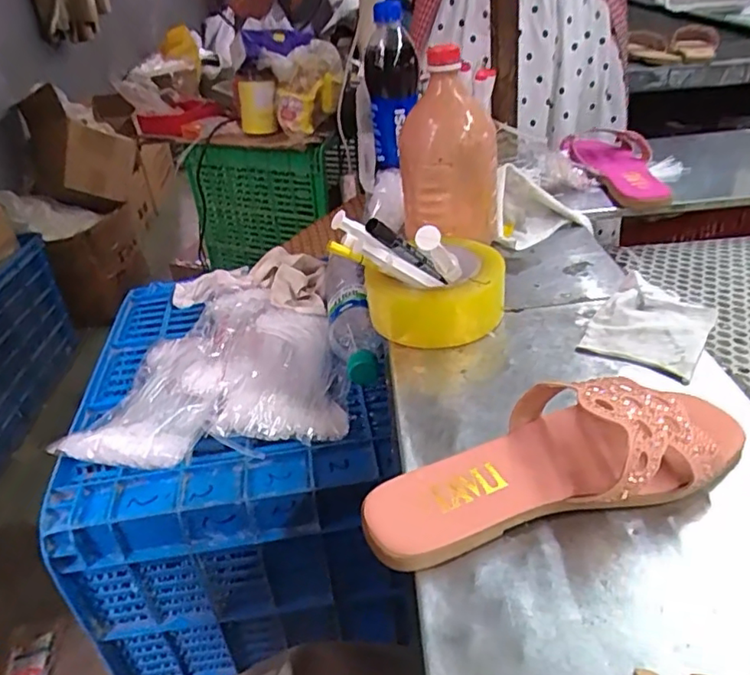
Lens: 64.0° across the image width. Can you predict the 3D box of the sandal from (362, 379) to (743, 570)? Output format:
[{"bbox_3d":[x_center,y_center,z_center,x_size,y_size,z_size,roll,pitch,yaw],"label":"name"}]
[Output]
[{"bbox_3d":[0.109,0.064,0.361,0.243,0.061,0.092,-14,35,-10],"label":"sandal"}]

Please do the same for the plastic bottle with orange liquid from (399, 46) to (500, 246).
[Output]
[{"bbox_3d":[0.069,-0.181,0.583,0.092,0.187,0.091,-4,34,3],"label":"plastic bottle with orange liquid"}]

